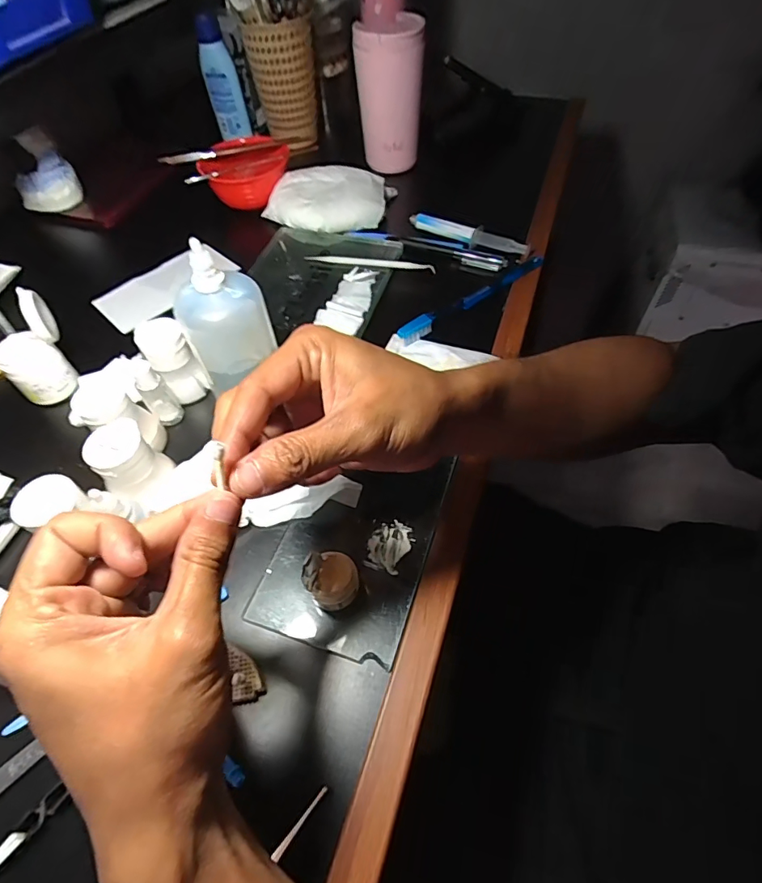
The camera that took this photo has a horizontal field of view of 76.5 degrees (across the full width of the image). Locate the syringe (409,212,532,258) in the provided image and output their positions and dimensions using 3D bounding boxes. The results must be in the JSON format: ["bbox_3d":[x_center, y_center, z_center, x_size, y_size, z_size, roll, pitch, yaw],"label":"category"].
[{"bbox_3d":[0.093,-0.230,0.536,0.145,0.020,0.016,28,61,20],"label":"syringe"}]

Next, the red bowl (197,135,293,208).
[{"bbox_3d":[-0.165,-0.332,0.598,0.104,0.047,0.091,-6,55,-2],"label":"red bowl"}]

